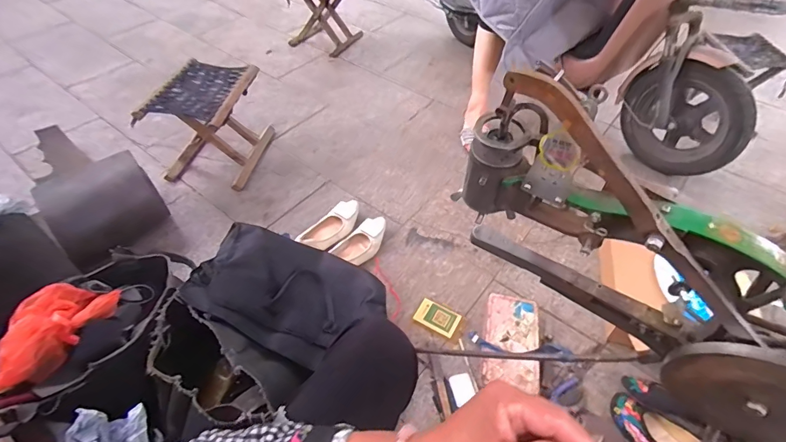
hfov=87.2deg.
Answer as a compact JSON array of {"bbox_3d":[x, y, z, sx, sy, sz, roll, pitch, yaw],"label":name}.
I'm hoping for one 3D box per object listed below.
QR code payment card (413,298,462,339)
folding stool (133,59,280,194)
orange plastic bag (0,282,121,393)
[{"bbox_3d":[0.109,0.235,1.003,0.102,0.007,0.068,25,53,19],"label":"QR code payment card"},{"bbox_3d":[-0.576,-0.321,1.310,0.266,0.309,0.285,13,50,9],"label":"folding stool"},{"bbox_3d":[-0.577,0.190,0.706,0.109,0.097,0.189,-3,49,-4],"label":"orange plastic bag"}]

